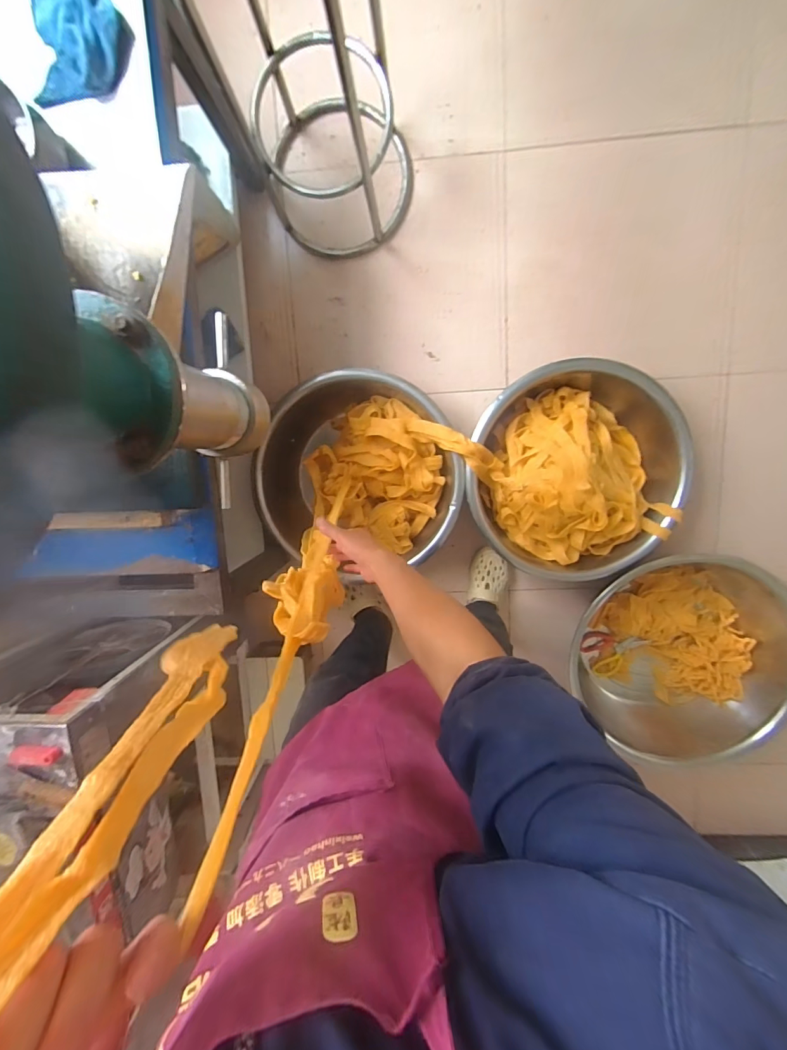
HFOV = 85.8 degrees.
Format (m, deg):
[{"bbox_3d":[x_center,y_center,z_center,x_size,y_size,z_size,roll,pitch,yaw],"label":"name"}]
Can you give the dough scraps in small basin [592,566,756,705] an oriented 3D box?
[{"bbox_3d":[0.810,0.316,1.219,0.371,0.112,0.372,1,100,3],"label":"dough scraps in small basin"}]

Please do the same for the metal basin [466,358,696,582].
[{"bbox_3d":[0.477,-0.144,1.104,0.548,0.206,0.522,1,100,3],"label":"metal basin"}]

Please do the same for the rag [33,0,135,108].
[{"bbox_3d":[-0.490,-0.721,0.627,0.178,0.045,0.170,-39,95,9],"label":"rag"}]

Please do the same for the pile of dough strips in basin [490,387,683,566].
[{"bbox_3d":[0.465,-0.123,1.085,0.389,0.169,0.426,1,100,3],"label":"pile of dough strips in basin"}]

